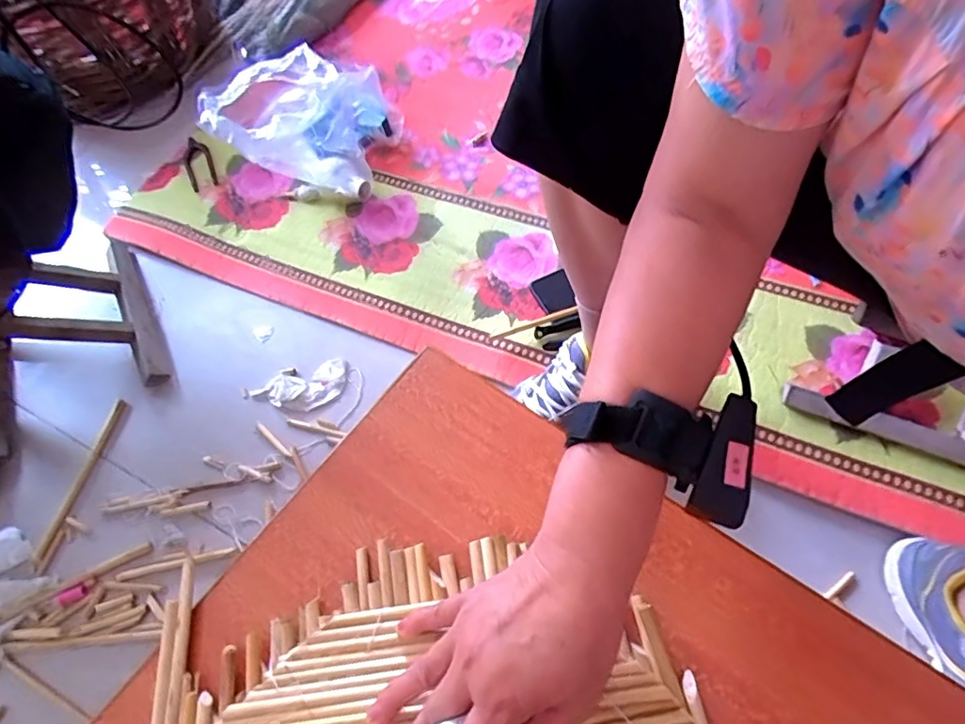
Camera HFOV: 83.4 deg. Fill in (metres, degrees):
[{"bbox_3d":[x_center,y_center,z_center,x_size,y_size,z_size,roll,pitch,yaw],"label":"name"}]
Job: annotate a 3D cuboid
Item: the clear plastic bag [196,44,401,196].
[{"bbox_3d":[-0.251,-0.351,0.794,0.246,0.169,0.142,-15,62,-4],"label":"clear plastic bag"}]

